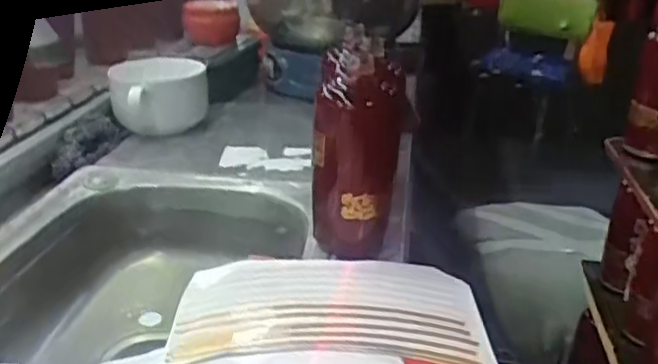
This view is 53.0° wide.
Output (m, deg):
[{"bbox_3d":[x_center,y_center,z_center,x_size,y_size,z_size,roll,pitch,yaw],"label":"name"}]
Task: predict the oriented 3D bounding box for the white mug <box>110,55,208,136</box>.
[{"bbox_3d":[-0.241,-0.115,0.944,0.138,0.091,0.112,-3,25,-12],"label":"white mug"}]

